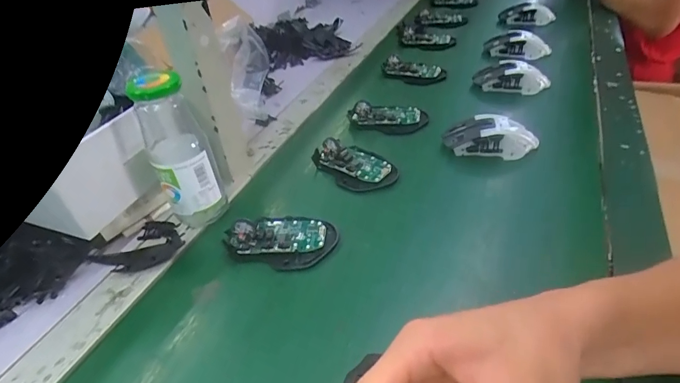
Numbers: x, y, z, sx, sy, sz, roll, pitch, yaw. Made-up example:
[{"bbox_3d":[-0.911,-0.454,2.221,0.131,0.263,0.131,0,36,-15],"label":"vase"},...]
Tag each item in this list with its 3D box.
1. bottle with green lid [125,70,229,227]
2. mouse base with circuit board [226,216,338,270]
[{"bbox_3d":[-0.163,-0.042,0.426,0.064,0.163,0.065,-22,42,-20],"label":"bottle with green lid"},{"bbox_3d":[-0.063,0.042,0.423,0.112,0.028,0.065,4,39,11],"label":"mouse base with circuit board"}]

